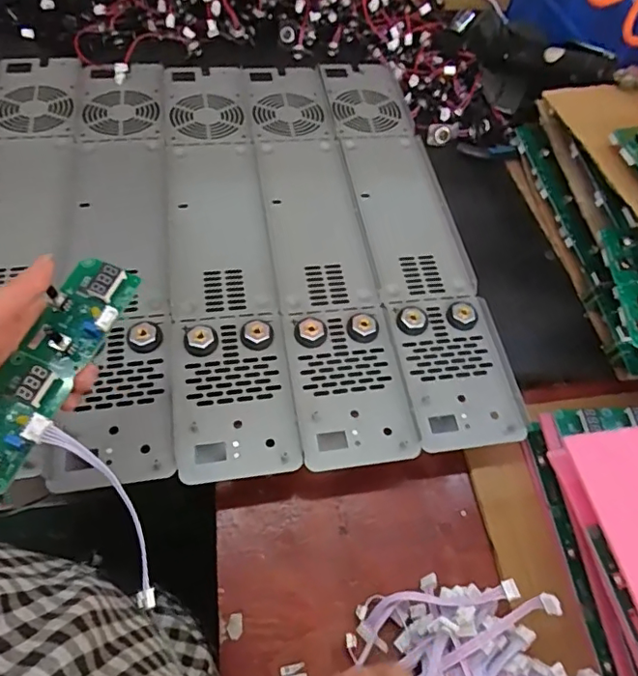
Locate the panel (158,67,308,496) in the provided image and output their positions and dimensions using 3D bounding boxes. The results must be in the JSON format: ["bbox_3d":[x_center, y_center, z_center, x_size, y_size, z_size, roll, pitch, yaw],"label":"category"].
[{"bbox_3d":[-0.107,-0.116,0.571,0.103,0.013,0.541,-7,59,-8],"label":"panel"}]

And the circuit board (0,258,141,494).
[{"bbox_3d":[-0.170,0.017,0.337,0.047,0.024,0.153,22,69,10],"label":"circuit board"}]

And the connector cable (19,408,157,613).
[{"bbox_3d":[-0.126,0.097,0.321,0.126,0.009,0.032,52,28,8],"label":"connector cable"}]

